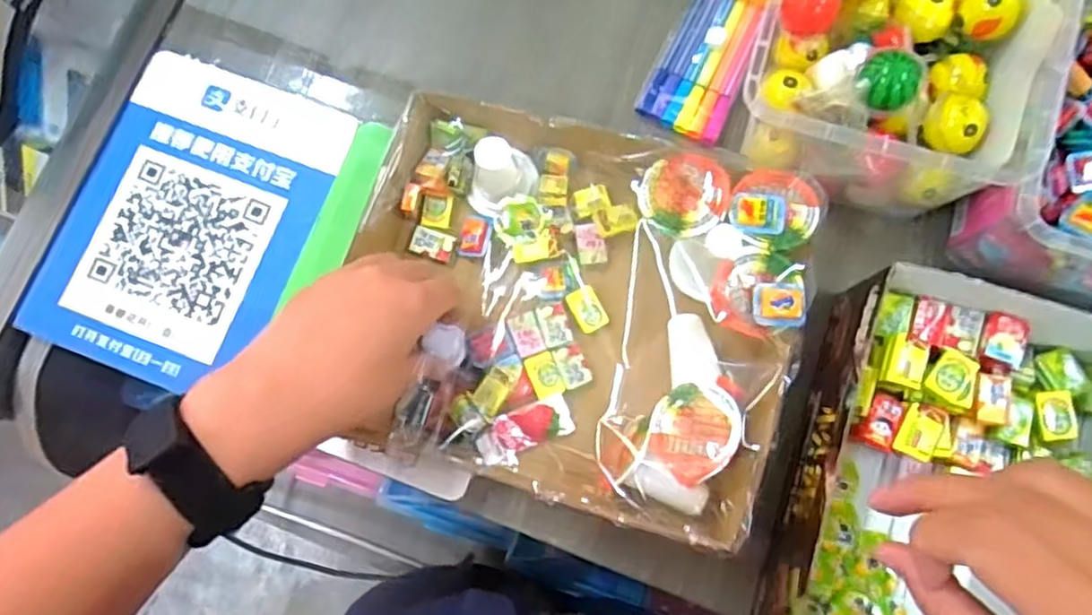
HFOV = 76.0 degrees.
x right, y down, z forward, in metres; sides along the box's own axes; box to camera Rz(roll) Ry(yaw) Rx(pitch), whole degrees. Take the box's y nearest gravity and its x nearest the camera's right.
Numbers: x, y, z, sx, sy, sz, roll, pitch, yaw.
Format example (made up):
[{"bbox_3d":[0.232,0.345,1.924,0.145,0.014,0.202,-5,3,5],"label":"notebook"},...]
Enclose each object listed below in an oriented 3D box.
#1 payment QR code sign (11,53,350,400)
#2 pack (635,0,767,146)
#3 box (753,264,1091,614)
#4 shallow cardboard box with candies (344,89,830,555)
[{"bbox_3d":[-0.224,-0.055,0.441,0.148,0.004,0.199,21,80,5],"label":"payment QR code sign"},{"bbox_3d":[0.112,-0.181,0.447,0.053,0.015,0.153,24,81,6],"label":"pack"},{"bbox_3d":[0.206,0.098,0.354,0.152,0.076,0.224,19,80,5],"label":"box"},{"bbox_3d":[0.012,0.000,0.390,0.239,0.062,0.201,14,80,4],"label":"shallow cardboard box with candies"}]

